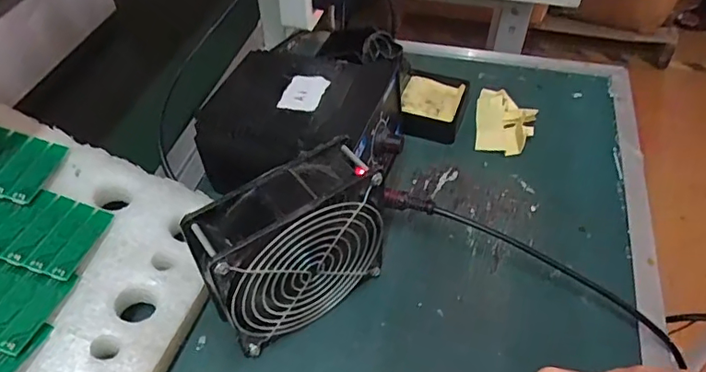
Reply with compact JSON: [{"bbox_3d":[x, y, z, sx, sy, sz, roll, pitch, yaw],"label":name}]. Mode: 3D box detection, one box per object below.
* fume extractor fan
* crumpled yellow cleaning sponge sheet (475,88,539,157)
[{"bbox_3d":[-0.038,0.045,0.348,0.122,0.121,0.046,-25,51,-23],"label":"fume extractor fan"},{"bbox_3d":[0.145,-0.062,0.502,0.055,0.023,0.065,13,47,11],"label":"crumpled yellow cleaning sponge sheet"}]

